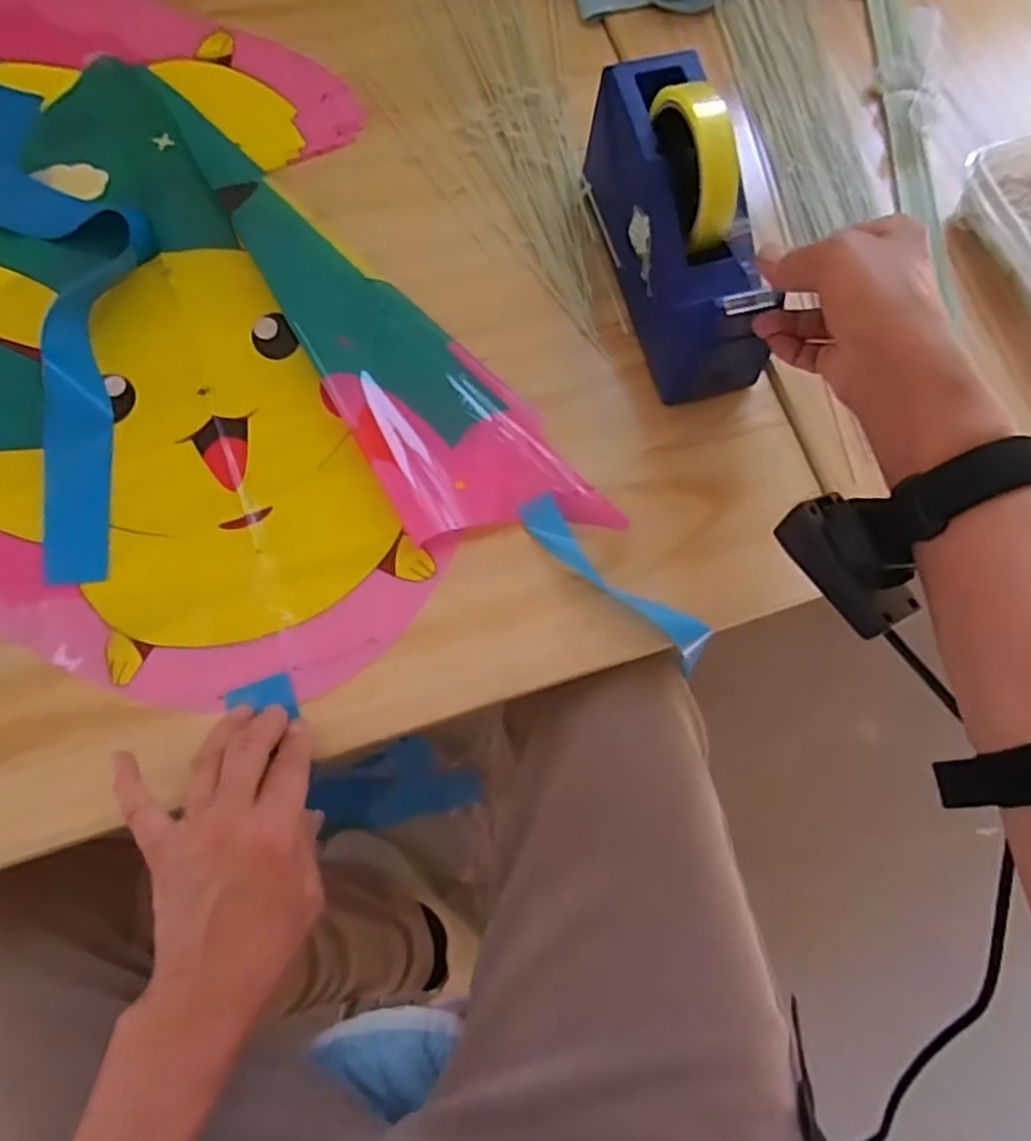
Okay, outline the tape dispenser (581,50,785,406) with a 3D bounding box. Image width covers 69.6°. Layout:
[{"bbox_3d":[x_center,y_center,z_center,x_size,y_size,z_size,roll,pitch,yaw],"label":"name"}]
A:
[{"bbox_3d":[0.107,-0.224,0.479,0.066,0.123,0.204,-16,76,-6],"label":"tape dispenser"}]

